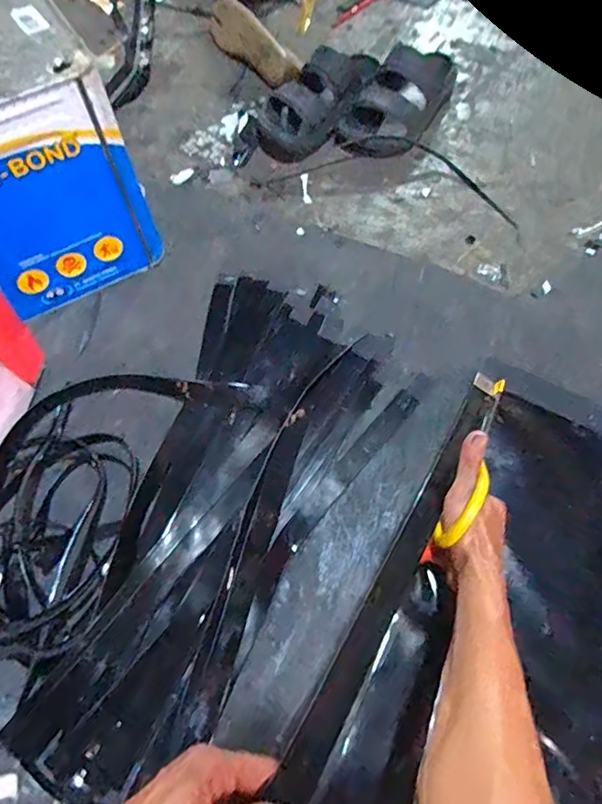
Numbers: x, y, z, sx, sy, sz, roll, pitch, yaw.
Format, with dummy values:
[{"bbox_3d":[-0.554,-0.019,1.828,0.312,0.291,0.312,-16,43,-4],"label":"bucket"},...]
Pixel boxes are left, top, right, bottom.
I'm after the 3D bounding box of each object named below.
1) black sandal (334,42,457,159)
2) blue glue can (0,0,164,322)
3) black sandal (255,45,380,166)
[{"bbox_3d":[0.156,-0.479,0.850,0.107,0.069,0.233,31,67,16],"label":"black sandal"},{"bbox_3d":[-0.336,-0.294,0.651,0.206,0.276,0.247,-29,66,-13],"label":"blue glue can"},{"bbox_3d":[0.014,-0.482,0.842,0.127,0.063,0.219,31,67,16],"label":"black sandal"}]

